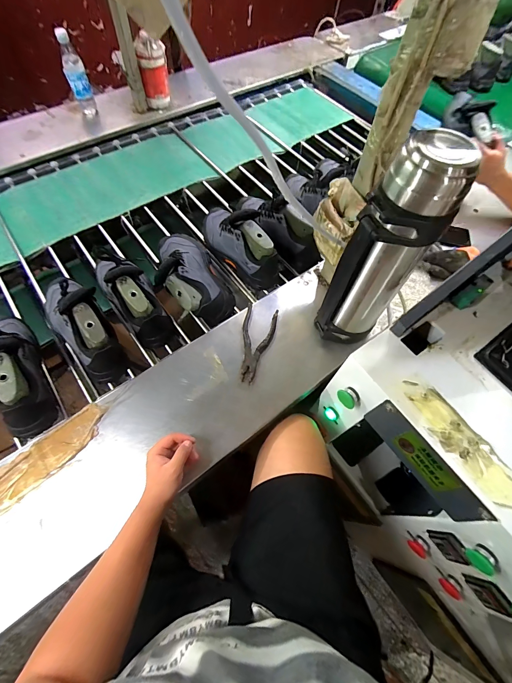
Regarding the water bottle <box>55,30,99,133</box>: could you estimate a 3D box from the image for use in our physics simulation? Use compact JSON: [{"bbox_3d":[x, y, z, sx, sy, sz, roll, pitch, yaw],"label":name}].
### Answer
[{"bbox_3d":[-0.582,-0.850,1.011,0.066,0.222,0.063,-9,64,-8],"label":"water bottle"}]

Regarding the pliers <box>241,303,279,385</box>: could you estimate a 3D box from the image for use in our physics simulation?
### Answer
[{"bbox_3d":[0.002,0.002,0.678,0.073,0.017,0.185,10,63,1],"label":"pliers"}]

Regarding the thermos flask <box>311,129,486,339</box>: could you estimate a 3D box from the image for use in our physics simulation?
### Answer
[{"bbox_3d":[0.209,-0.126,0.538,0.114,0.399,0.094,35,67,13],"label":"thermos flask"}]

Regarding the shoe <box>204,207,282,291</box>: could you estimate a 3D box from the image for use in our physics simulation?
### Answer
[{"bbox_3d":[-0.046,-0.261,0.782,0.100,0.126,0.287,-37,71,-19],"label":"shoe"}]

